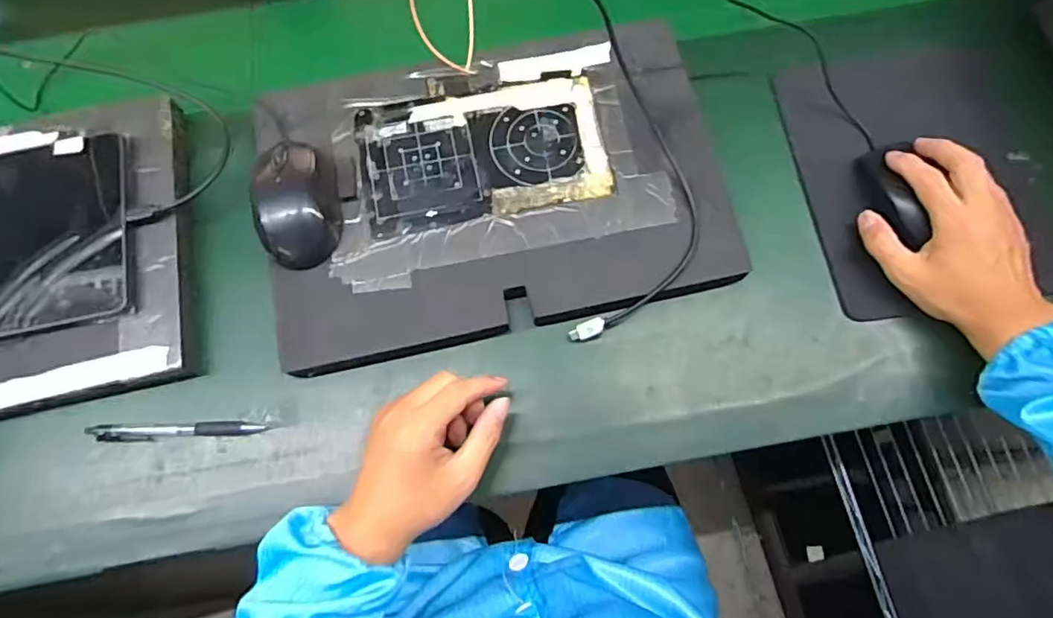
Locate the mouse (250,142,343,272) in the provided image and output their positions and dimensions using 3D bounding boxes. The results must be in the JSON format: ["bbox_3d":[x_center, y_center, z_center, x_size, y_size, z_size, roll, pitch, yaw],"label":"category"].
[{"bbox_3d":[-0.191,-0.087,0.478,0.063,0.035,0.103,-17,72,-4],"label":"mouse"}]

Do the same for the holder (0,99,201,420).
[{"bbox_3d":[-0.485,-0.030,0.483,0.381,0.042,0.260,-13,72,-3],"label":"holder"}]

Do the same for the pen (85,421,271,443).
[{"bbox_3d":[-0.282,0.099,0.462,0.138,0.007,0.014,-2,72,0],"label":"pen"}]

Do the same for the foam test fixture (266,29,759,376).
[{"bbox_3d":[-0.028,-0.105,0.509,0.379,0.038,0.256,-11,72,-2],"label":"foam test fixture"}]

